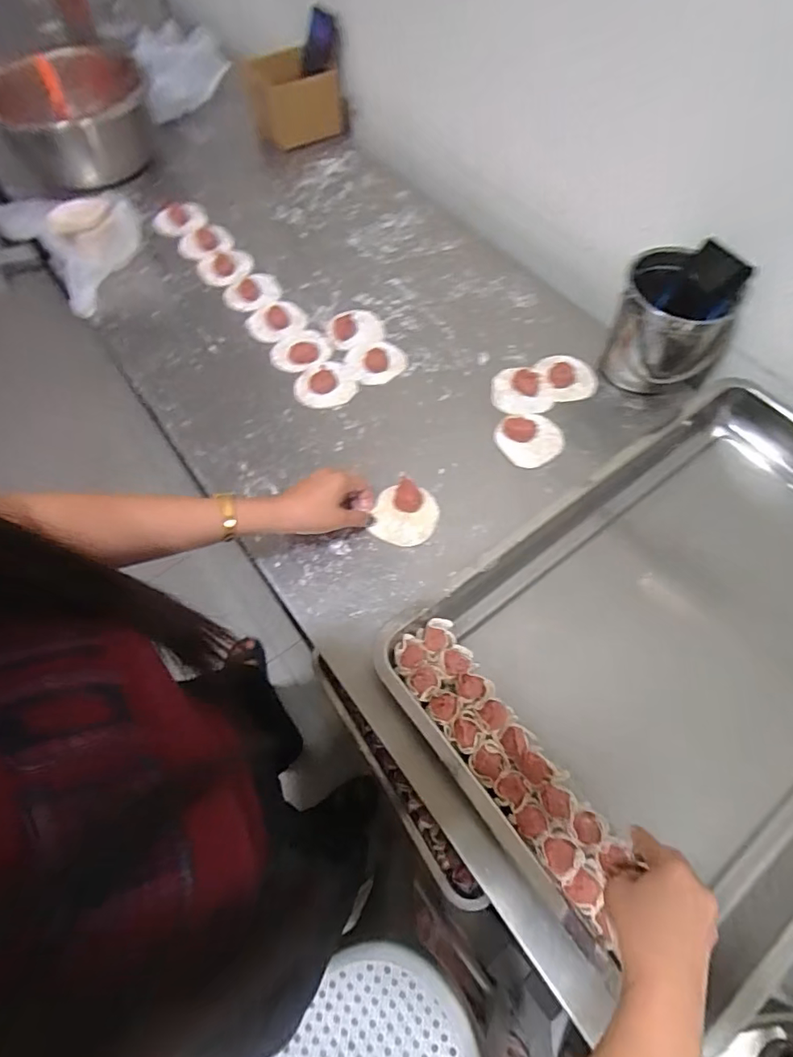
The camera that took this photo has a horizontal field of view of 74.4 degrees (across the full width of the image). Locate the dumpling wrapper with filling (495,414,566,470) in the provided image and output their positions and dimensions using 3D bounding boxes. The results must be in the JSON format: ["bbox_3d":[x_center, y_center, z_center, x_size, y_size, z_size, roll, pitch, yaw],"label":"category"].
[{"bbox_3d":[0.172,-0.120,0.669,0.085,0.021,0.081,-1,63,2],"label":"dumpling wrapper with filling"}]

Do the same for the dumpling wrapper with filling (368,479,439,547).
[{"bbox_3d":[0.011,-0.018,0.622,0.075,0.012,0.080,-1,63,2],"label":"dumpling wrapper with filling"}]

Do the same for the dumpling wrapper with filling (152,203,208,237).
[{"bbox_3d":[-0.374,-0.535,0.901,0.089,0.014,0.070,-20,64,-8],"label":"dumpling wrapper with filling"}]

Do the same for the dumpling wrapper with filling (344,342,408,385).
[{"bbox_3d":[-0.030,-0.236,0.738,0.086,0.017,0.070,-12,63,-4],"label":"dumpling wrapper with filling"}]

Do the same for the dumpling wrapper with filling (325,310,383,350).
[{"bbox_3d":[-0.061,-0.295,0.775,0.081,0.012,0.076,-1,63,2],"label":"dumpling wrapper with filling"}]

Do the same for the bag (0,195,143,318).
[{"bbox_3d":[-0.500,-0.458,0.823,0.160,0.083,0.207,-41,69,-17],"label":"bag"}]

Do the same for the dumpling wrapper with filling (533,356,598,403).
[{"bbox_3d":[0.234,-0.208,0.717,0.082,0.014,0.071,-5,63,0],"label":"dumpling wrapper with filling"}]

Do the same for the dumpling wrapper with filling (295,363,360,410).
[{"bbox_3d":[-0.098,-0.195,0.712,0.080,0.014,0.070,-30,66,-13],"label":"dumpling wrapper with filling"}]

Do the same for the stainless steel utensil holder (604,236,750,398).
[{"bbox_3d":[0.353,-0.264,0.667,0.137,0.146,0.127,-1,63,2],"label":"stainless steel utensil holder"}]

